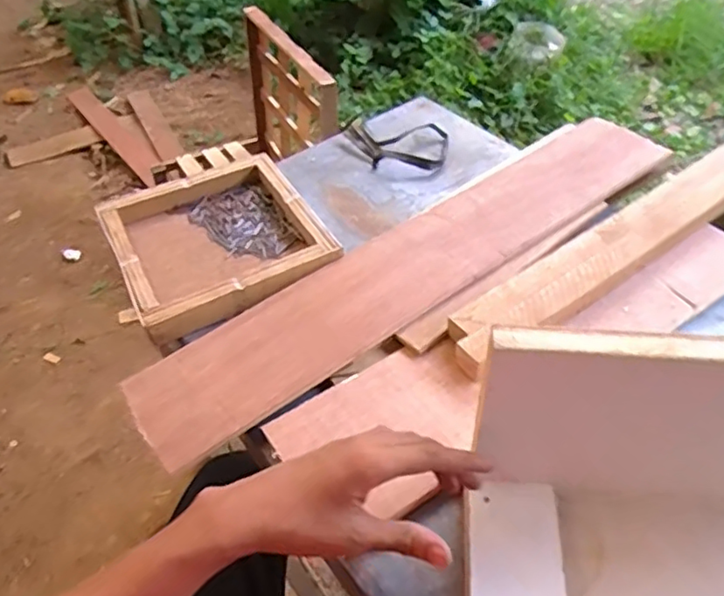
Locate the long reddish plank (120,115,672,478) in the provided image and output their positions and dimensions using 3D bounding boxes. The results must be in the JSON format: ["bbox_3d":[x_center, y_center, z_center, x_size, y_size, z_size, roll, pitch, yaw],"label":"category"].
[{"bbox_3d":[0.074,-0.049,0.675,0.676,0.019,0.129,-32,53,-21],"label":"long reddish plank"}]

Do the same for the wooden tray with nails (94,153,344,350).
[{"bbox_3d":[-0.174,-0.073,0.720,0.228,0.041,0.243,-26,54,-16],"label":"wooden tray with nails"}]

